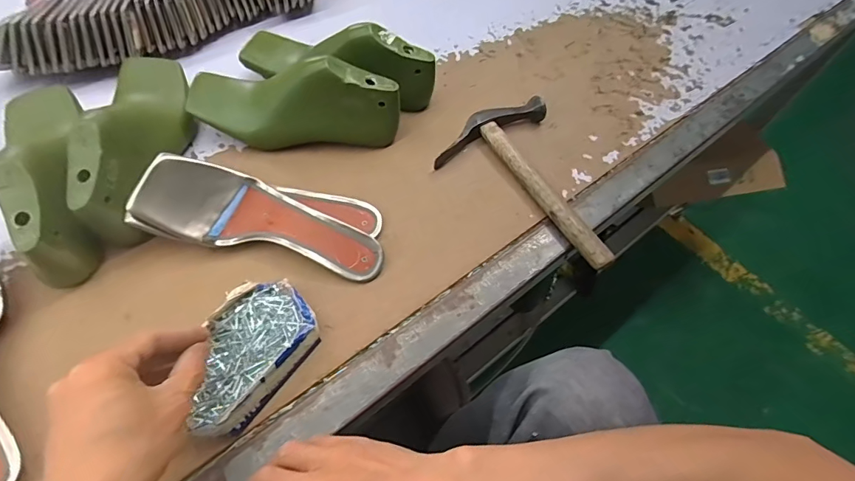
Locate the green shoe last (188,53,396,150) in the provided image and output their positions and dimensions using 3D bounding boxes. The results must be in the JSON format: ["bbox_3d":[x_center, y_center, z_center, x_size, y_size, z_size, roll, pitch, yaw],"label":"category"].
[{"bbox_3d":[-0.150,-0.157,0.493,0.237,0.086,0.072,0,59,-3],"label":"green shoe last"}]

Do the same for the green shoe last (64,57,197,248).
[{"bbox_3d":[-0.298,-0.111,0.450,0.075,0.091,0.238,-10,60,-10],"label":"green shoe last"}]

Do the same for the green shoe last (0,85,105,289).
[{"bbox_3d":[-0.369,-0.070,0.423,0.078,0.089,0.239,-28,65,-19],"label":"green shoe last"}]

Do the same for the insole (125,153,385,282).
[{"bbox_3d":[-0.157,-0.025,0.424,0.231,0.065,0.080,11,59,3],"label":"insole"}]

